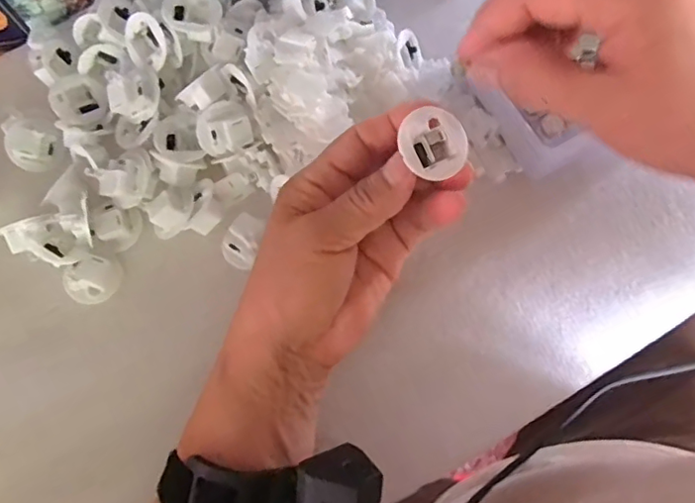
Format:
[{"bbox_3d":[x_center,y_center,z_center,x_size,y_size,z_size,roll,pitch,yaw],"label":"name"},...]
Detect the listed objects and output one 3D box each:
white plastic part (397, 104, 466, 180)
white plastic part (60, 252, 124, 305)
[{"bbox_3d":[0.039,-0.048,0.248,0.030,0.004,0.030,-30,93,-19],"label":"white plastic part"},{"bbox_3d":[-0.148,0.016,0.322,0.029,0.016,0.026,-8,74,1],"label":"white plastic part"}]

